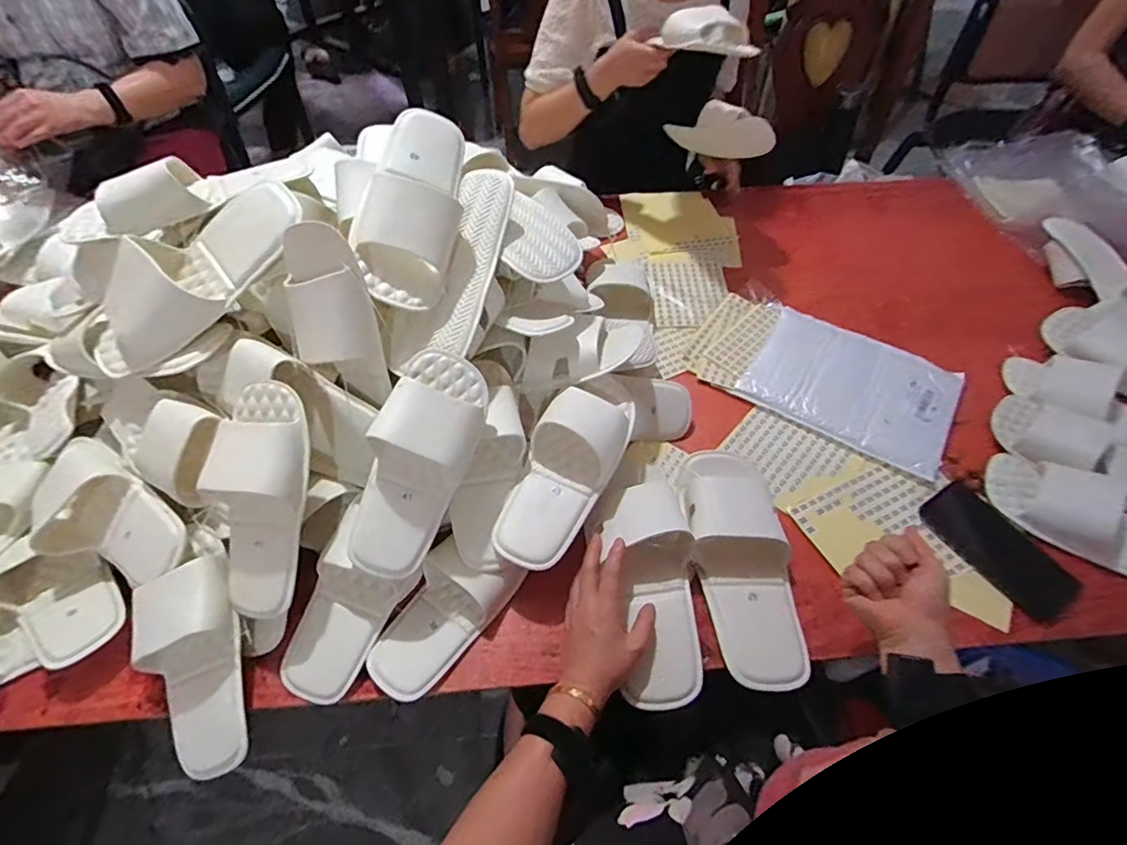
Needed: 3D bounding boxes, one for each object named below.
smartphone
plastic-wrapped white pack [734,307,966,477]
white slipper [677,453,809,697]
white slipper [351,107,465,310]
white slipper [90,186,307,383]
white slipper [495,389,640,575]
[{"bbox_3d":[0.518,0.150,0.637,0.082,0.010,0.166,-25,57,-18],"label":"smartphone"},{"bbox_3d":[0.423,-0.058,0.779,0.271,0.019,0.210,29,58,20],"label":"plastic-wrapped white pack"},{"bbox_3d":[0.207,0.151,0.610,0.110,0.068,0.271,-5,61,-4],"label":"white slipper"},{"bbox_3d":[-0.170,-0.250,0.606,0.104,0.073,0.252,4,70,3],"label":"white slipper"},{"bbox_3d":[-0.409,-0.165,0.570,0.280,0.076,0.102,-41,60,-1],"label":"white slipper"},{"bbox_3d":[0.002,0.048,0.611,0.099,0.068,0.240,23,70,16],"label":"white slipper"}]

